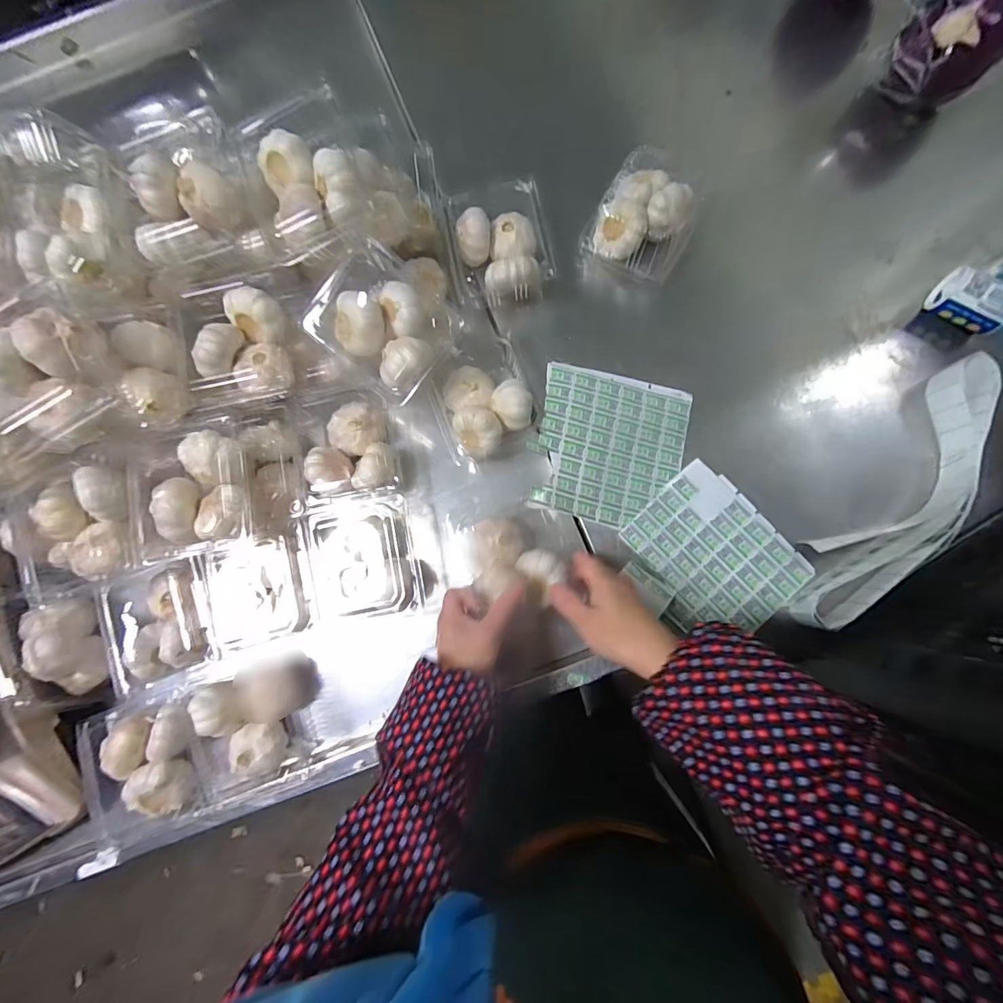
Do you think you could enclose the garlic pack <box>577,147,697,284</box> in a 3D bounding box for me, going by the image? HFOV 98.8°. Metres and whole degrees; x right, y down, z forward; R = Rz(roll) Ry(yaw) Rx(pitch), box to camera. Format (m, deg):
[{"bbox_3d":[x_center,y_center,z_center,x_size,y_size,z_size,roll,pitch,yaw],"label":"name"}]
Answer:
[{"bbox_3d":[0.169,-0.331,0.507,0.110,0.067,0.125,32,84,8],"label":"garlic pack"}]

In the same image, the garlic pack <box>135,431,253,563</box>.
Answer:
[{"bbox_3d":[-0.311,-0.003,0.446,0.114,0.075,0.112,-14,80,1],"label":"garlic pack"}]

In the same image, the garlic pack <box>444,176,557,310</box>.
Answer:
[{"bbox_3d":[-0.004,-0.304,0.513,0.112,0.059,0.132,-11,80,2],"label":"garlic pack"}]

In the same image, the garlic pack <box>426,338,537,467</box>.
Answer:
[{"bbox_3d":[-0.024,-0.118,0.502,0.113,0.068,0.152,-25,80,-1],"label":"garlic pack"}]

